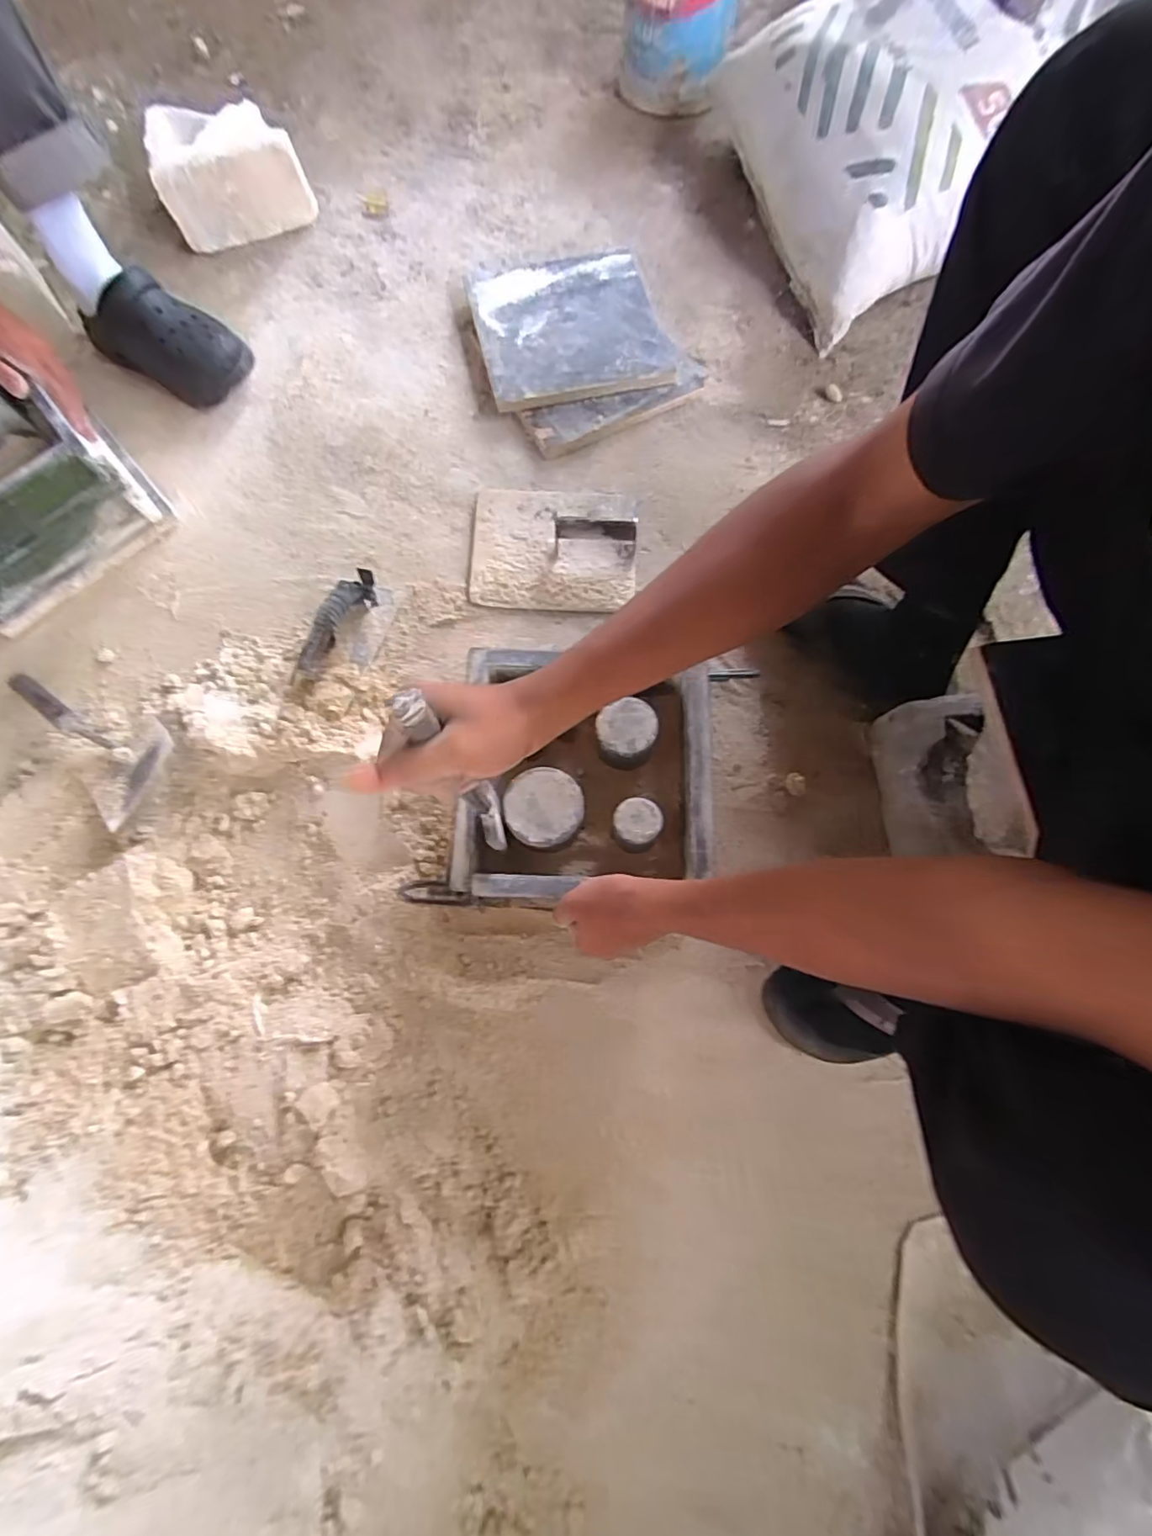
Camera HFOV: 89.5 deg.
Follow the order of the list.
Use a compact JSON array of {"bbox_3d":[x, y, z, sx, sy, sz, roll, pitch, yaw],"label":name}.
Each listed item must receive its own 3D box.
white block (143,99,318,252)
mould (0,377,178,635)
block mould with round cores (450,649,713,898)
[{"bbox_3d":[-0.508,-0.887,0.866,0.202,0.108,0.147,-16,76,-5],"label":"white block"},{"bbox_3d":[-0.669,-0.334,0.689,0.241,0.144,0.215,-40,76,-8],"label":"mould"},{"bbox_3d":[0.009,0.017,0.569,0.232,0.083,0.220,3,76,1],"label":"block mould with round cores"}]

